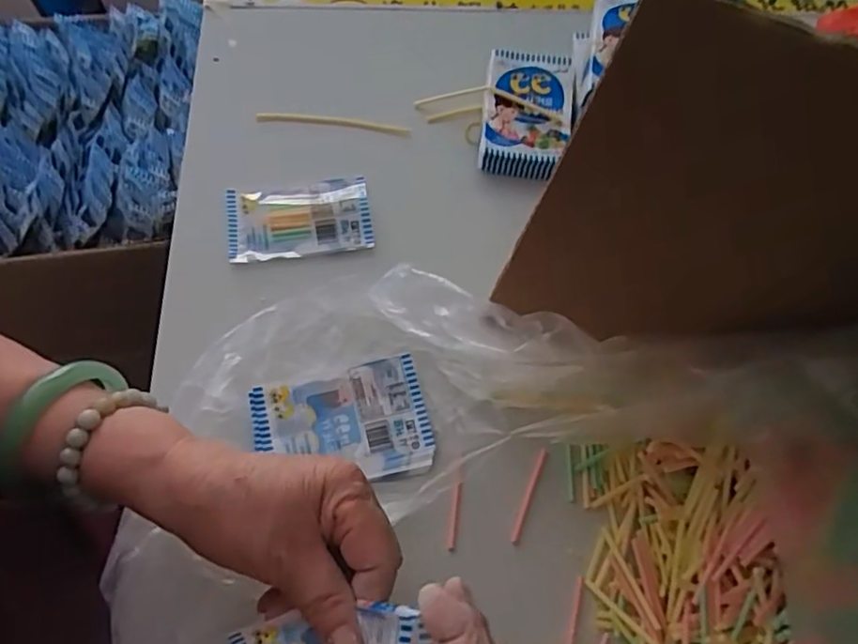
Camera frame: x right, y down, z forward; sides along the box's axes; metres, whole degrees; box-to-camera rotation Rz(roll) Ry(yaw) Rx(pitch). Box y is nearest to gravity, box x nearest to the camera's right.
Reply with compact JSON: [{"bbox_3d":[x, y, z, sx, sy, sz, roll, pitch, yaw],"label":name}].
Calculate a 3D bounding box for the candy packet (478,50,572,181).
[{"bbox_3d":[0.077,-0.167,0.500,0.066,0.017,0.109,5,71,3],"label":"candy packet"}]

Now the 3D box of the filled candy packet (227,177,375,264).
[{"bbox_3d":[-0.096,-0.076,0.462,0.103,0.012,0.060,-9,66,-7],"label":"filled candy packet"}]

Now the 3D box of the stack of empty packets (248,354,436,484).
[{"bbox_3d":[-0.054,0.066,0.394,0.106,0.012,0.074,-12,67,-8],"label":"stack of empty packets"}]

